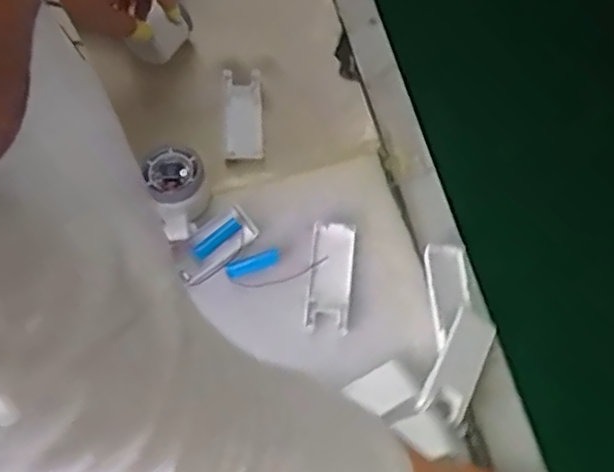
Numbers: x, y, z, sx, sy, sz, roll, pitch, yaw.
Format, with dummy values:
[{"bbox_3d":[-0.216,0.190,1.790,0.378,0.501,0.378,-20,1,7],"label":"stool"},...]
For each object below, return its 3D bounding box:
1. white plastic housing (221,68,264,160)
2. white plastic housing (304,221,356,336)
[{"bbox_3d":[-0.064,-0.122,0.677,0.035,0.015,0.100,-4,72,-2],"label":"white plastic housing"},{"bbox_3d":[0.022,0.037,0.613,0.039,0.008,0.103,5,72,1],"label":"white plastic housing"}]

